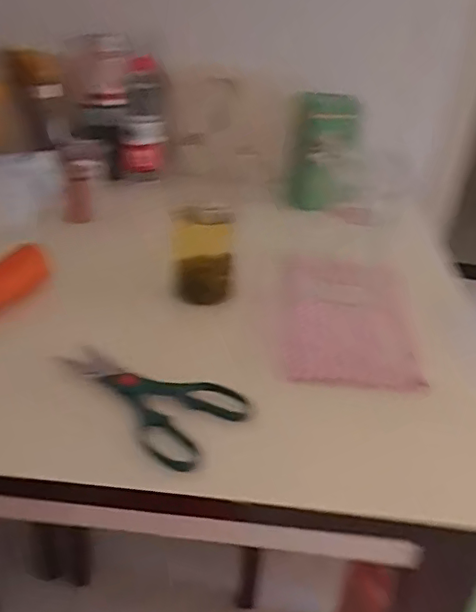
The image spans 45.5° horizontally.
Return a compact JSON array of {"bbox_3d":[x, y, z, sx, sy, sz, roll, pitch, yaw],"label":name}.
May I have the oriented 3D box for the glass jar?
[{"bbox_3d":[-0.041,-0.063,0.683,0.065,0.108,0.062,4,31,-2],"label":"glass jar"}]

